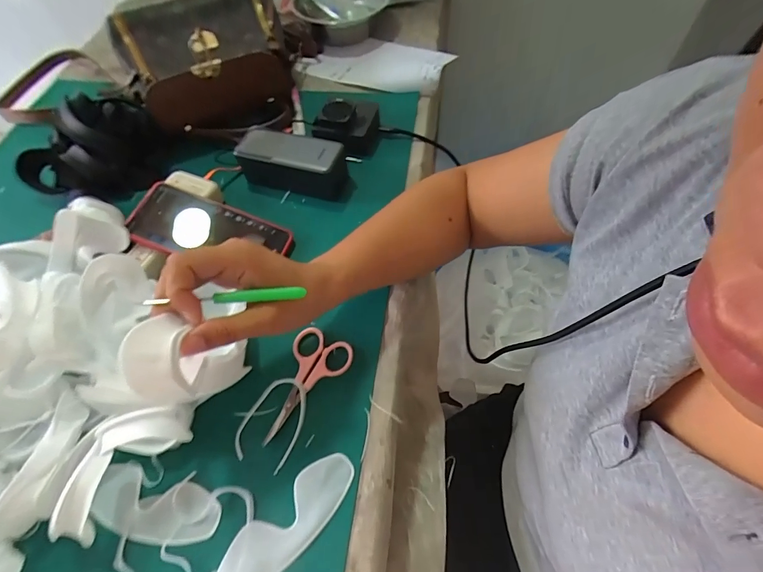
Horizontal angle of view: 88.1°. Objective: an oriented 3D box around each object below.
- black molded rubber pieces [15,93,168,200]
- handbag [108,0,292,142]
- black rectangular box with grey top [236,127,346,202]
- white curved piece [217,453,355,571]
[{"bbox_3d":[-0.366,-0.171,0.495,0.135,0.079,0.126,20,62,15],"label":"black molded rubber pieces"},{"bbox_3d":[-0.228,-0.301,0.532,0.199,0.094,0.203,-26,61,-12],"label":"handbag"},{"bbox_3d":[-0.108,-0.151,0.481,0.132,0.052,0.056,16,61,12],"label":"black rectangular box with grey top"},{"bbox_3d":[-0.073,0.188,0.315,0.125,0.004,0.044,-40,65,-19],"label":"white curved piece"}]

